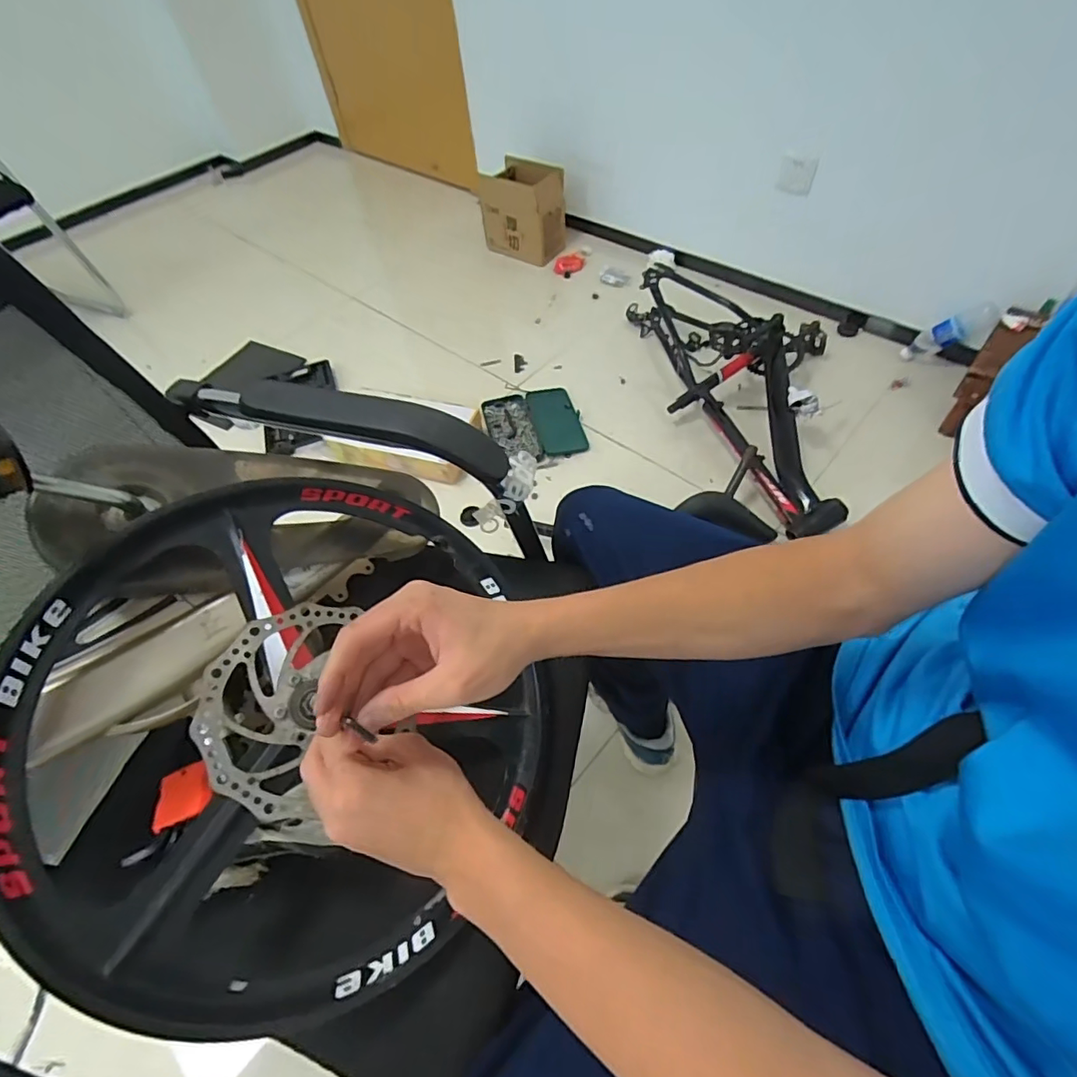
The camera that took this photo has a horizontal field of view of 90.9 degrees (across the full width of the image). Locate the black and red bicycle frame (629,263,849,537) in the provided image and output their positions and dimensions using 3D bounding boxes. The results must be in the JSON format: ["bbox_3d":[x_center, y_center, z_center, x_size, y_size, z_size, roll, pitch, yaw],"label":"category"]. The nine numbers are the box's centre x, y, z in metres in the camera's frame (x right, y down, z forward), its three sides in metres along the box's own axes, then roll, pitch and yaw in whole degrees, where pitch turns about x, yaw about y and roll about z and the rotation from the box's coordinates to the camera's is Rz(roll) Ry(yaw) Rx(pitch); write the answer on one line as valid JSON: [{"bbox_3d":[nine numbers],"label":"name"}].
[{"bbox_3d":[0.498,-0.378,1.294,0.506,0.219,0.785,2,55,7],"label":"black and red bicycle frame"}]

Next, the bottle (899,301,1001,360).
[{"bbox_3d":[1.073,-0.543,1.394,0.214,0.074,0.058,-25,45,42],"label":"bottle"}]

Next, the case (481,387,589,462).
[{"bbox_3d":[-0.010,-0.300,1.397,0.237,0.039,0.241,-17,55,-7],"label":"case"}]

